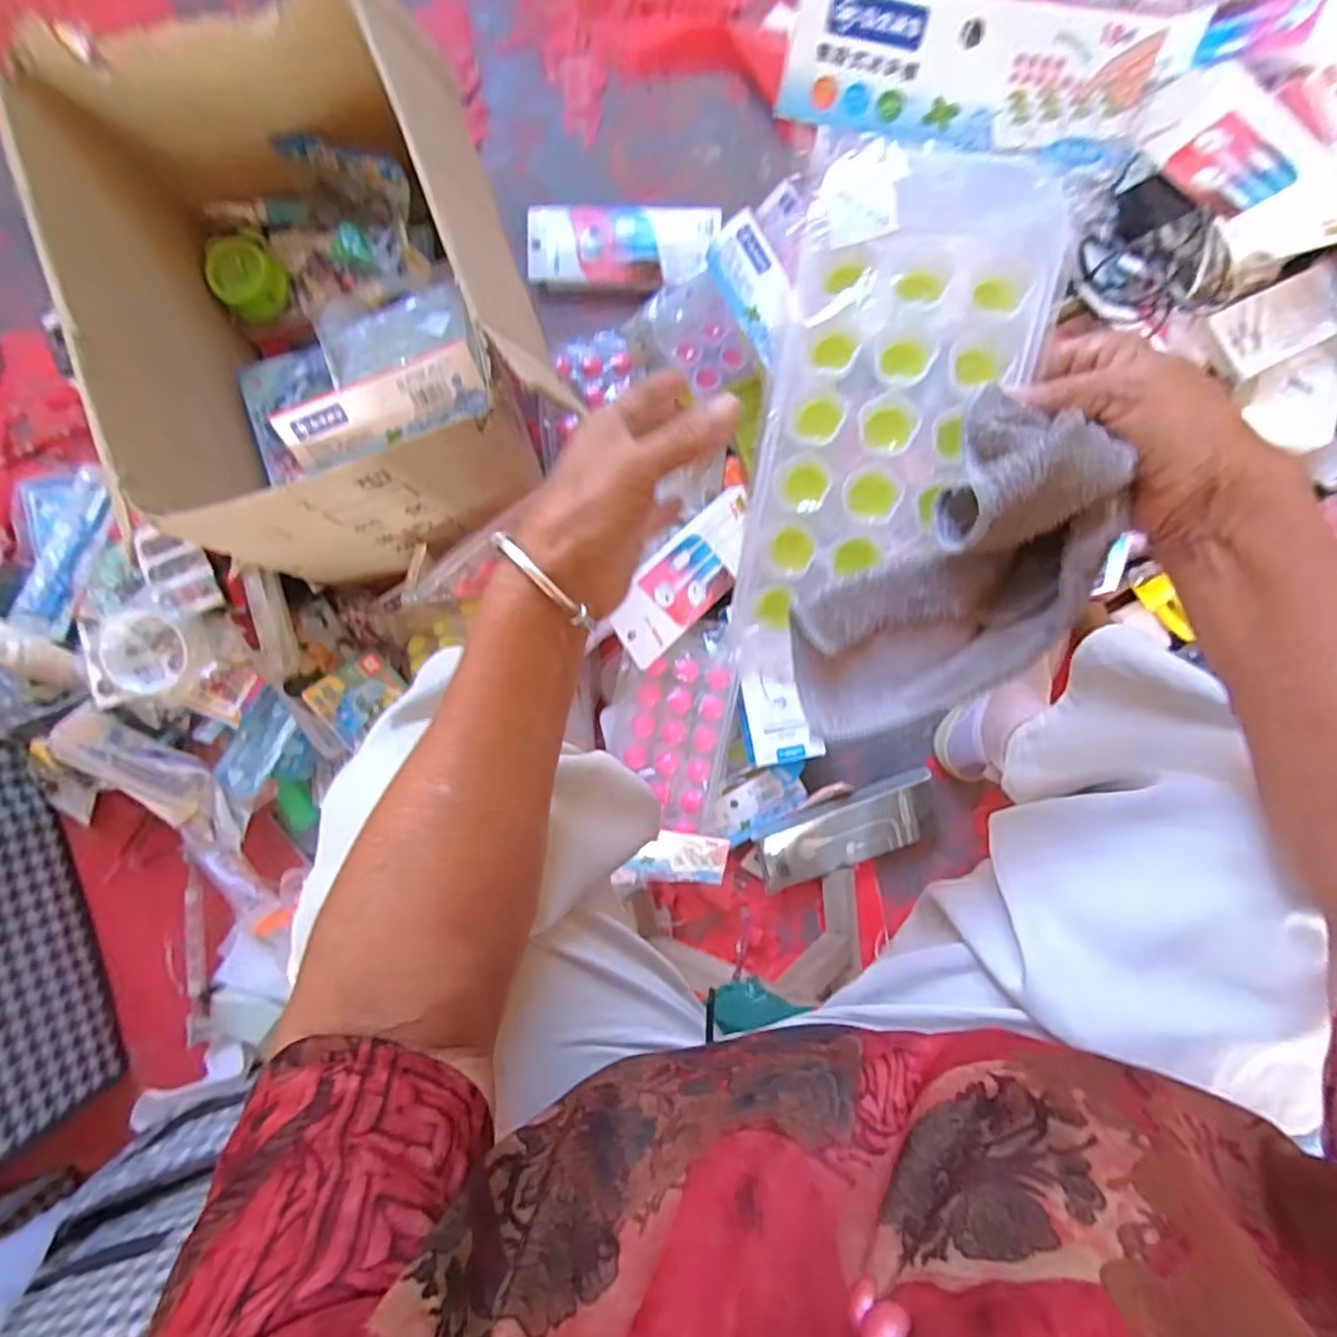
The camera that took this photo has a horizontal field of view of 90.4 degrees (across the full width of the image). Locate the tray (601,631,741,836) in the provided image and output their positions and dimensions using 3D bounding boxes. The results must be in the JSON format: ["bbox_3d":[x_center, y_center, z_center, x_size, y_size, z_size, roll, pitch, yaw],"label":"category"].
[{"bbox_3d":[-0.002,0.059,0.686,0.123,0.029,0.199,13,92,0],"label":"tray"}]

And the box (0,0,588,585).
[{"bbox_3d":[-0.295,-0.323,0.582,0.310,0.239,0.397,-18,91,1],"label":"box"}]

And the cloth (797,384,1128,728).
[{"bbox_3d":[0.127,-0.032,0.296,0.093,0.077,0.156,39,92,1],"label":"cloth"}]

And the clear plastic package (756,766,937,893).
[{"bbox_3d":[0.199,0.180,0.737,0.201,0.043,0.082,-20,91,1],"label":"clear plastic package"}]

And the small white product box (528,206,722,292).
[{"bbox_3d":[-0.051,-0.466,0.735,0.205,0.022,0.091,1,91,1],"label":"small white product box"}]

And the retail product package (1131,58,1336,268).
[{"bbox_3d":[0.461,-0.400,0.530,0.203,0.092,0.032,20,92,-21],"label":"retail product package"}]

